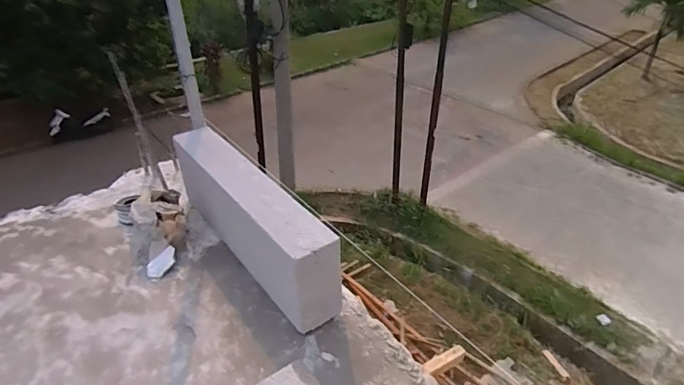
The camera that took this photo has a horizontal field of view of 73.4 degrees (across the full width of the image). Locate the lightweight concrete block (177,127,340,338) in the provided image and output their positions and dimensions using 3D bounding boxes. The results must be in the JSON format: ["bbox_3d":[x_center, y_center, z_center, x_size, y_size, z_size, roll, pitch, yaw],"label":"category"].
[{"bbox_3d":[-0.219,0.046,1.054,0.097,0.223,0.610,-25,42,-30],"label":"lightweight concrete block"}]

